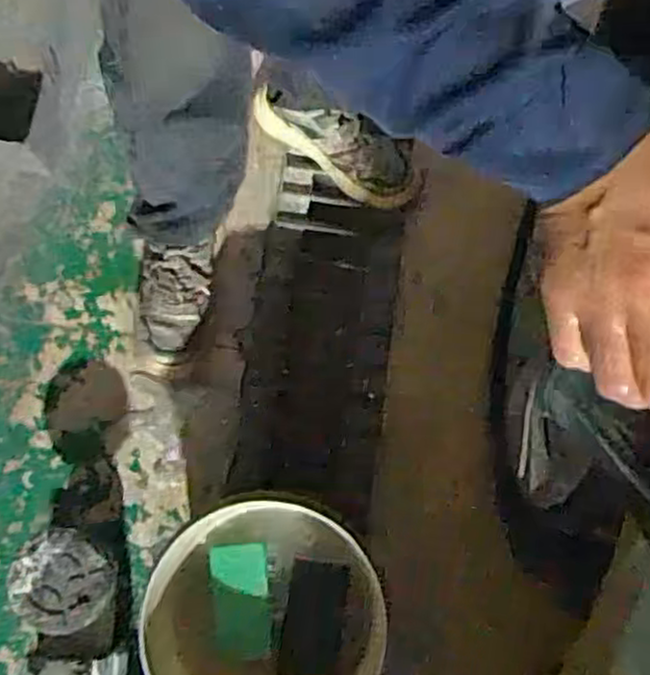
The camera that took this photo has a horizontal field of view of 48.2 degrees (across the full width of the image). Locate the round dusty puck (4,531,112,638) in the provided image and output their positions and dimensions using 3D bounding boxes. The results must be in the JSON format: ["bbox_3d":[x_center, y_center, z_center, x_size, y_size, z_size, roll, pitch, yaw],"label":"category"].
[{"bbox_3d":[-0.324,0.299,0.900,0.114,0.033,0.119,-42,81,-8],"label":"round dusty puck"}]

